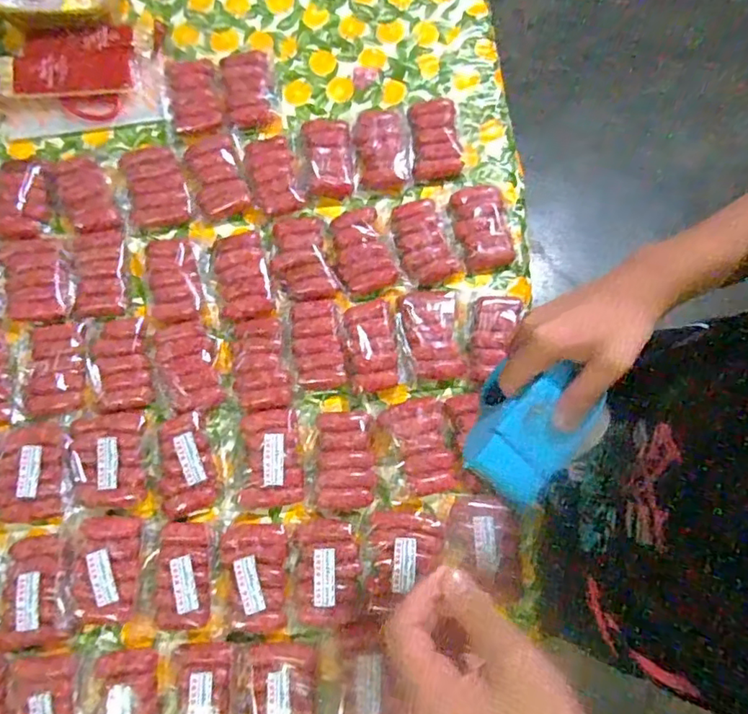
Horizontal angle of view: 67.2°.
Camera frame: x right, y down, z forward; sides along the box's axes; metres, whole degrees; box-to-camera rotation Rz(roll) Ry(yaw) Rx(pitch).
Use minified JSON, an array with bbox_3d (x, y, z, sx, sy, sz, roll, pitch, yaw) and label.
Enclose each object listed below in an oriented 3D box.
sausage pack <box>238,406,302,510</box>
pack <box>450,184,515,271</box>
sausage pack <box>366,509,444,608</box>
[{"bbox_3d":[-0.146,0.138,0.779,0.085,0.030,0.129,-7,76,-2],"label":"sausage pack"},{"bbox_3d":[0.165,-0.199,0.861,0.080,0.026,0.130,-11,76,-3],"label":"pack"},{"bbox_3d":[0.041,0.269,0.750,0.094,0.025,0.121,5,75,1],"label":"sausage pack"}]

